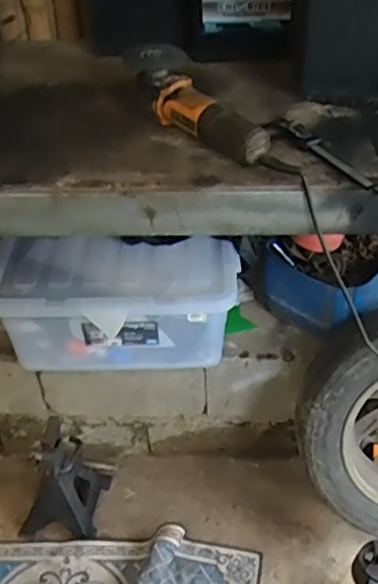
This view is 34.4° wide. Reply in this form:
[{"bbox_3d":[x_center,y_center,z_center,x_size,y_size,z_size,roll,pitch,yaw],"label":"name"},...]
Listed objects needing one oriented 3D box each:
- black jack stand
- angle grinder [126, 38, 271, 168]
[{"bbox_3d":[-0.310,0.439,1.485,0.180,0.235,0.211,5,41,8],"label":"black jack stand"},{"bbox_3d":[0.004,-0.283,0.908,0.082,0.089,0.285,-23,45,-23],"label":"angle grinder"}]

